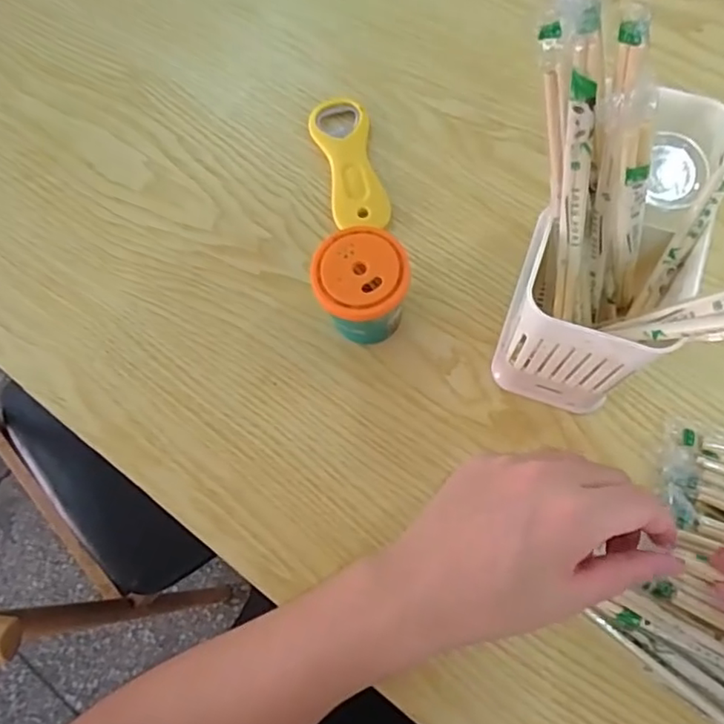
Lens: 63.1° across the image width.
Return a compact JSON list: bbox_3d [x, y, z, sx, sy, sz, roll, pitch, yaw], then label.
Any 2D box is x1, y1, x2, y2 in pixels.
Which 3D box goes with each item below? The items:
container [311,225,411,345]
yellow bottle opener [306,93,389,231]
[{"bbox_3d":[0.000,-0.045,0.389,0.057,0.070,0.059,-2,71,5],"label":"container"},{"bbox_3d":[-0.010,-0.156,0.460,0.045,0.007,0.123,-12,70,1],"label":"yellow bottle opener"}]

